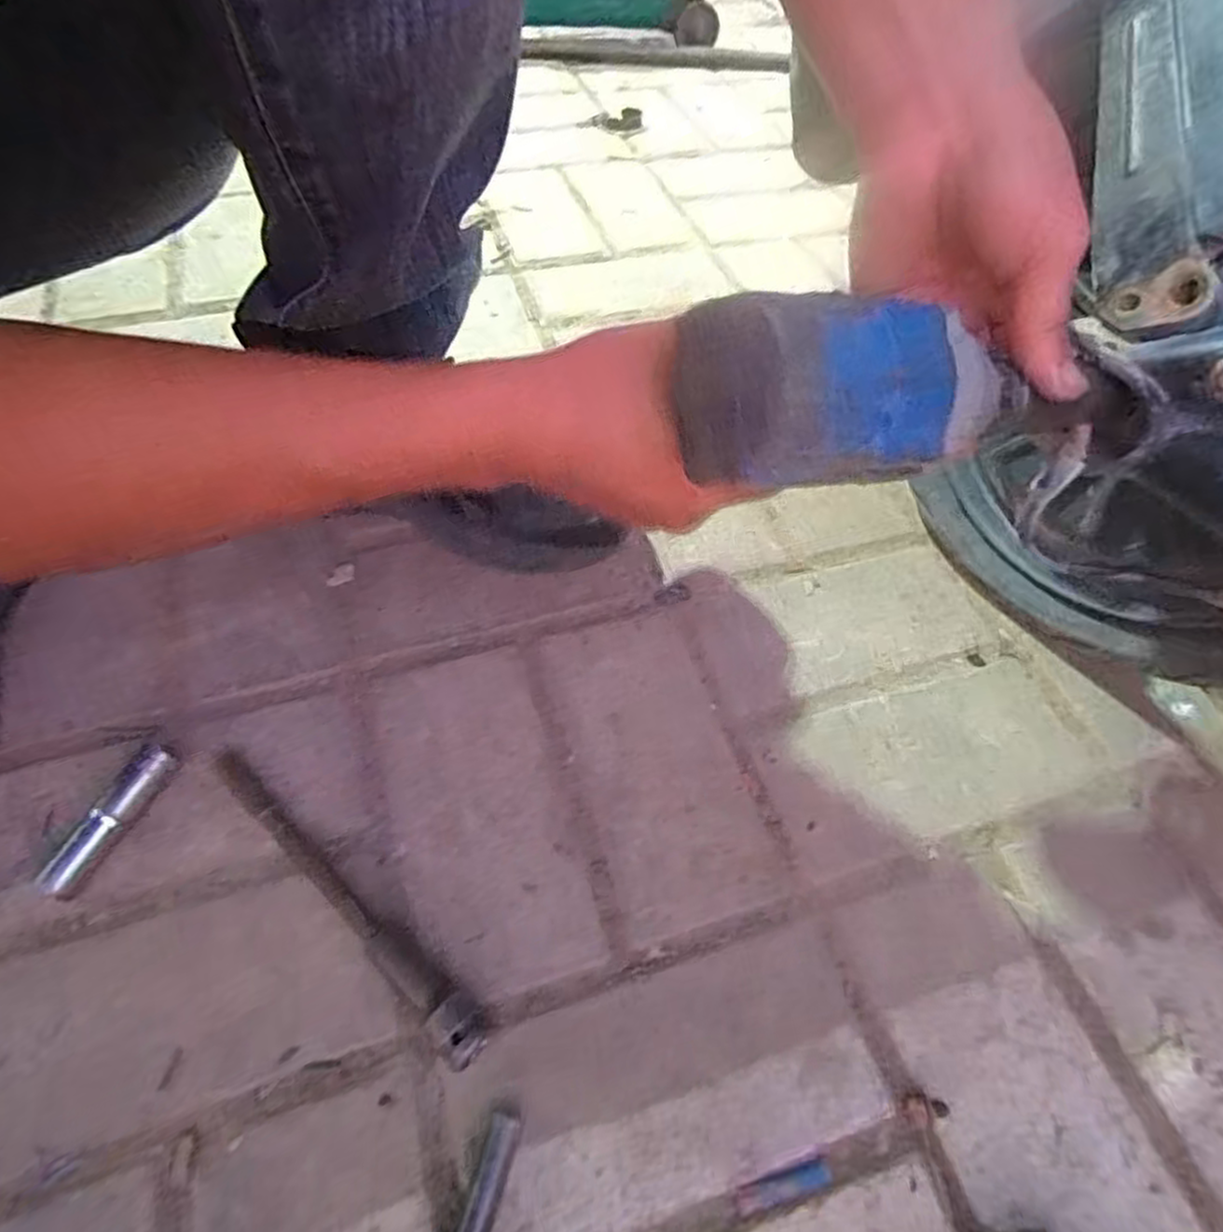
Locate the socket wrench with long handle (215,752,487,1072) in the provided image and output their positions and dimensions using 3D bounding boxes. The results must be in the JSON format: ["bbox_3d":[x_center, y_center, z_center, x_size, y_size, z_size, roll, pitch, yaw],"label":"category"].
[{"bbox_3d":[-0.133,0.132,0.347,0.203,0.022,0.019,38,62,20],"label":"socket wrench with long handle"}]

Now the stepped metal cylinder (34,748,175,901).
[{"bbox_3d":[-0.253,0.103,0.362,0.015,0.017,0.079,20,57,10],"label":"stepped metal cylinder"}]

